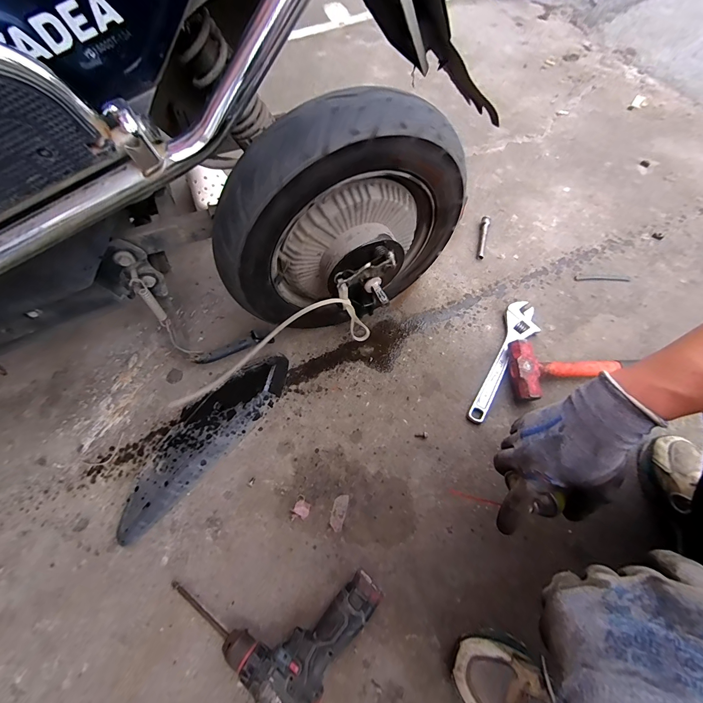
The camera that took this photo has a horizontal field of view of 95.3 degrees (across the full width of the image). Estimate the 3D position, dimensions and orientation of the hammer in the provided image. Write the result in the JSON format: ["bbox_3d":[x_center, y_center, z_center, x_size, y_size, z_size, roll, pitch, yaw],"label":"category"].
[{"bbox_3d":[0.399,0.040,0.603,0.191,0.046,0.104,-1,65,2],"label":"hammer"}]

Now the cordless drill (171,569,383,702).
[{"bbox_3d":[-0.106,0.361,0.469,0.239,0.067,0.192,33,70,16],"label":"cordless drill"}]

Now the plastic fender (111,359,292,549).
[{"bbox_3d":[-0.265,0.150,0.594,0.106,0.037,0.393,39,72,18],"label":"plastic fender"}]

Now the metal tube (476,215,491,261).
[{"bbox_3d":[0.323,-0.279,0.786,0.019,0.016,0.132,13,66,8],"label":"metal tube"}]

